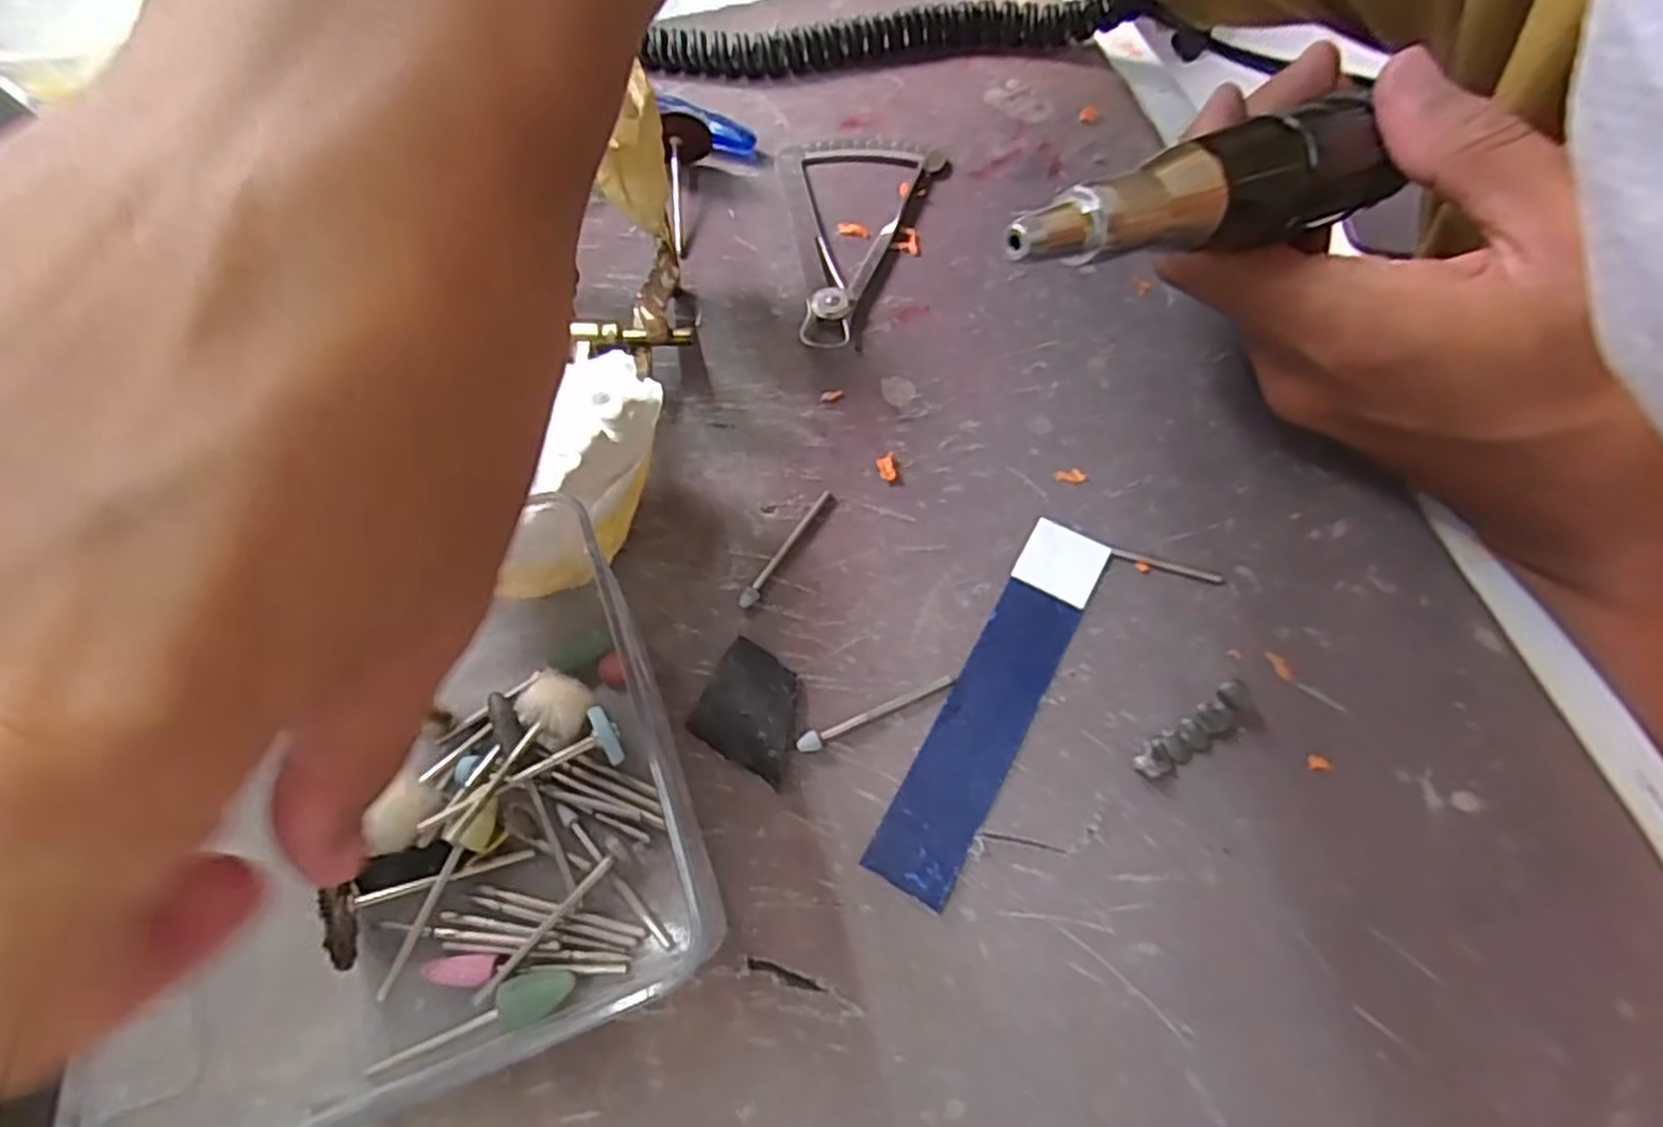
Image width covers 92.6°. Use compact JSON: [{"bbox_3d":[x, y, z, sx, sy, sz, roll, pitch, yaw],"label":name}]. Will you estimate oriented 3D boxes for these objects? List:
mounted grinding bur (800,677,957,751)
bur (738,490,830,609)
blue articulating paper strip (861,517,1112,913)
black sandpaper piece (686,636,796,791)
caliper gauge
[{"bbox_3d":[0.011,0.038,0.199,0.042,0.004,0.005,-21,66,-7],"label":"mounted grinding bur"},{"bbox_3d":[-0.013,-0.005,0.221,0.004,0.004,0.042,27,69,14],"label":"bur"},{"bbox_3d":[0.041,0.033,0.200,0.021,0.004,0.101,27,69,14],"label":"blue articulating paper strip"},{"bbox_3d":[-0.019,0.036,0.201,0.028,0.006,0.027,27,69,14],"label":"black sandpaper piece"},{"bbox_3d":[-0.004,-0.116,0.272,0.056,0.006,0.096,20,68,11],"label":"caliper gauge"}]

